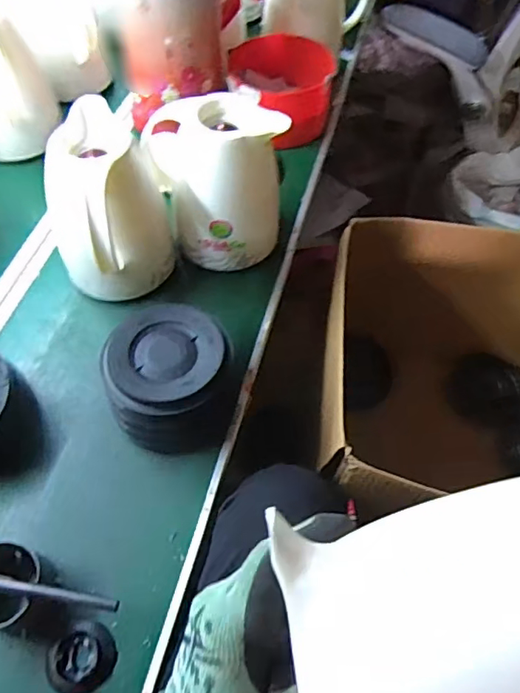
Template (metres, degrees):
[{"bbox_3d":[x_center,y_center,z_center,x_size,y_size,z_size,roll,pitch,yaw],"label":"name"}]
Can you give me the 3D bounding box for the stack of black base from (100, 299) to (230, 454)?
[{"bbox_3d":[-0.094,0.032,0.568,0.129,0.074,0.138,8,57,4],"label":"stack of black base"}]

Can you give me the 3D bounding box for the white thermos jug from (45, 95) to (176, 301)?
[{"bbox_3d":[-0.173,-0.153,0.612,0.130,0.164,0.165,-21,60,-14],"label":"white thermos jug"}]

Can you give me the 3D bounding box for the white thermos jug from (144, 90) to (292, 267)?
[{"bbox_3d":[-0.049,-0.205,0.660,0.140,0.164,0.144,-17,59,-12],"label":"white thermos jug"}]

